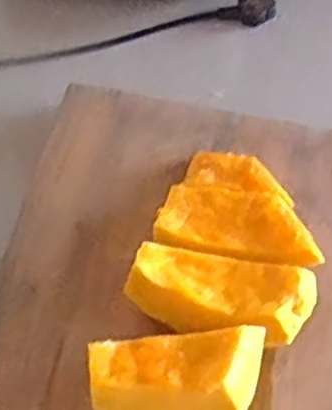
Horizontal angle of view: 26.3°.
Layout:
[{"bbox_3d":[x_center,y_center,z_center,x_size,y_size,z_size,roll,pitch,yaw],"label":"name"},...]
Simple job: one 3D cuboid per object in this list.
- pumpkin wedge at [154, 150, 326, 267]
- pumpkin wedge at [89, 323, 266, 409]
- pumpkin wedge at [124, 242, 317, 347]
[{"bbox_3d":[0.058,0.006,0.531,0.114,0.023,0.082,14,62,8],"label":"pumpkin wedge"},{"bbox_3d":[0.008,0.114,0.460,0.112,0.047,0.054,-3,61,-2],"label":"pumpkin wedge"},{"bbox_3d":[0.038,0.062,0.490,0.123,0.040,0.057,8,61,4],"label":"pumpkin wedge"}]

